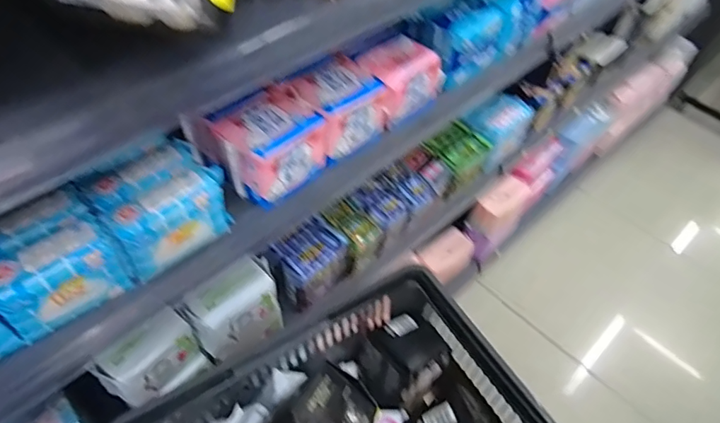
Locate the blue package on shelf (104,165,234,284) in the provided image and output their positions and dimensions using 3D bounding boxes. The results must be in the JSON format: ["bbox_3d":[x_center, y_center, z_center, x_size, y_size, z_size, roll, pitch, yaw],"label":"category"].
[{"bbox_3d":[-0.199,0.006,0.532,0.121,0.079,0.048,-34,61,-27],"label":"blue package on shelf"}]

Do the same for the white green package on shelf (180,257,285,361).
[{"bbox_3d":[-0.180,0.151,0.730,0.067,0.132,0.123,38,58,23],"label":"white green package on shelf"}]

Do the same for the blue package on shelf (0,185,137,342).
[{"bbox_3d":[-0.306,0.052,0.489,0.091,0.083,0.110,39,59,24],"label":"blue package on shelf"}]

